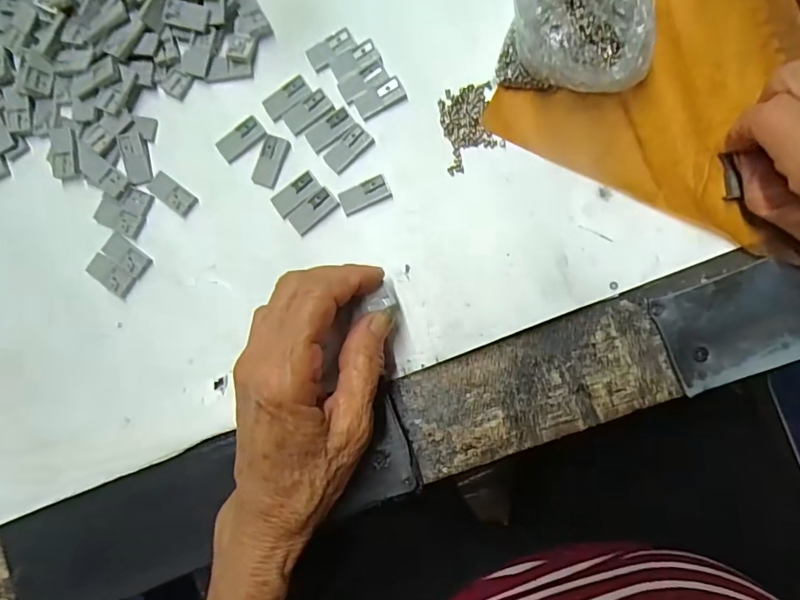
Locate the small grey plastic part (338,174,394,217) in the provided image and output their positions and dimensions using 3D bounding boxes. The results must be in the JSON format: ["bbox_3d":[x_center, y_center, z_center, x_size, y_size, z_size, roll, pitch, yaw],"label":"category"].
[{"bbox_3d":[-0.019,-0.057,0.263,0.028,0.004,0.014,-20,84,1],"label":"small grey plastic part"}]

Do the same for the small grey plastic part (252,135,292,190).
[{"bbox_3d":[-0.072,-0.077,0.270,0.015,0.004,0.029,19,86,5],"label":"small grey plastic part"}]

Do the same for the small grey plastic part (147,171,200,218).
[{"bbox_3d":[-0.128,-0.060,0.273,0.029,0.004,0.014,34,87,5],"label":"small grey plastic part"}]

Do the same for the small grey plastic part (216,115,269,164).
[{"bbox_3d":[-0.089,-0.090,0.273,0.028,0.004,0.015,-36,84,-1],"label":"small grey plastic part"}]

